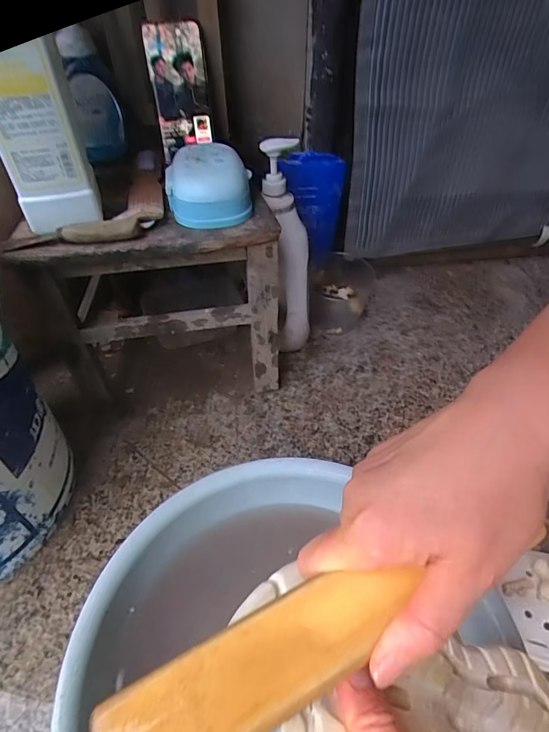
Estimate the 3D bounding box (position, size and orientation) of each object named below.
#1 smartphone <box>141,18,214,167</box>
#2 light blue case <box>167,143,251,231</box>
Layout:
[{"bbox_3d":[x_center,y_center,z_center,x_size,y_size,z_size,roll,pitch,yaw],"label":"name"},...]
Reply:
[{"bbox_3d":[-0.123,-0.360,0.562,0.071,0.146,0.009,-7,21,-1],"label":"smartphone"},{"bbox_3d":[-0.075,-0.210,0.497,0.098,0.051,0.111,-7,47,-6],"label":"light blue case"}]

